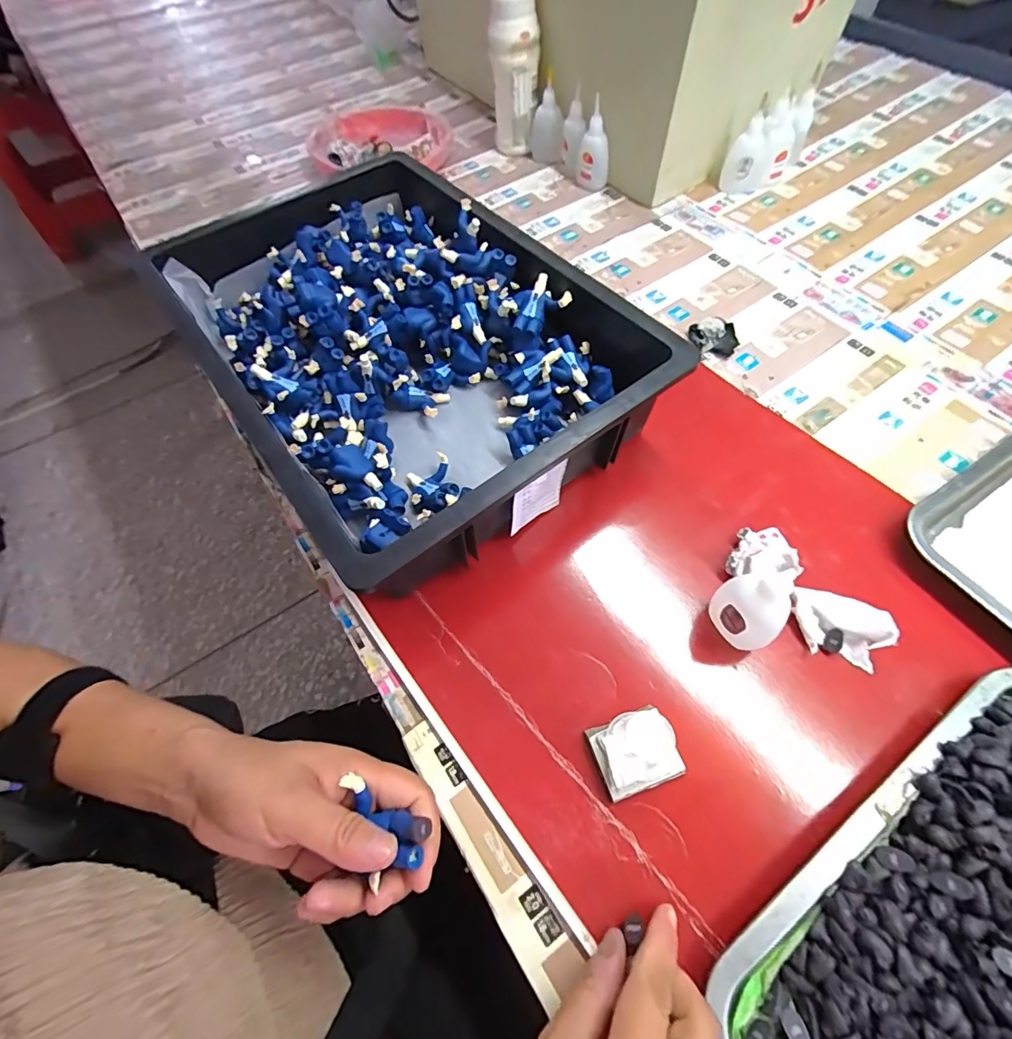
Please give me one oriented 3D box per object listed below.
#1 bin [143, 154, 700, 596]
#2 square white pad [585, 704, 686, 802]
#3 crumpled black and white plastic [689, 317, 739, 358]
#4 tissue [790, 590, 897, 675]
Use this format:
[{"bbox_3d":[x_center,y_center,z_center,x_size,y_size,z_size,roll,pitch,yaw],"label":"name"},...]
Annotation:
[{"bbox_3d":[-0.097,-0.175,0.460,0.317,0.094,0.459,-34,64,-16],"label":"bin"},{"bbox_3d":[0.082,0.147,0.302,0.050,0.021,0.042,-18,60,-8],"label":"square white pad"},{"bbox_3d":[0.220,-0.193,0.504,0.049,0.014,0.047,14,61,11],"label":"crumpled black and white plastic"},{"bbox_3d":[0.235,0.076,0.337,0.059,0.026,0.042,16,62,12],"label":"tissue"}]

